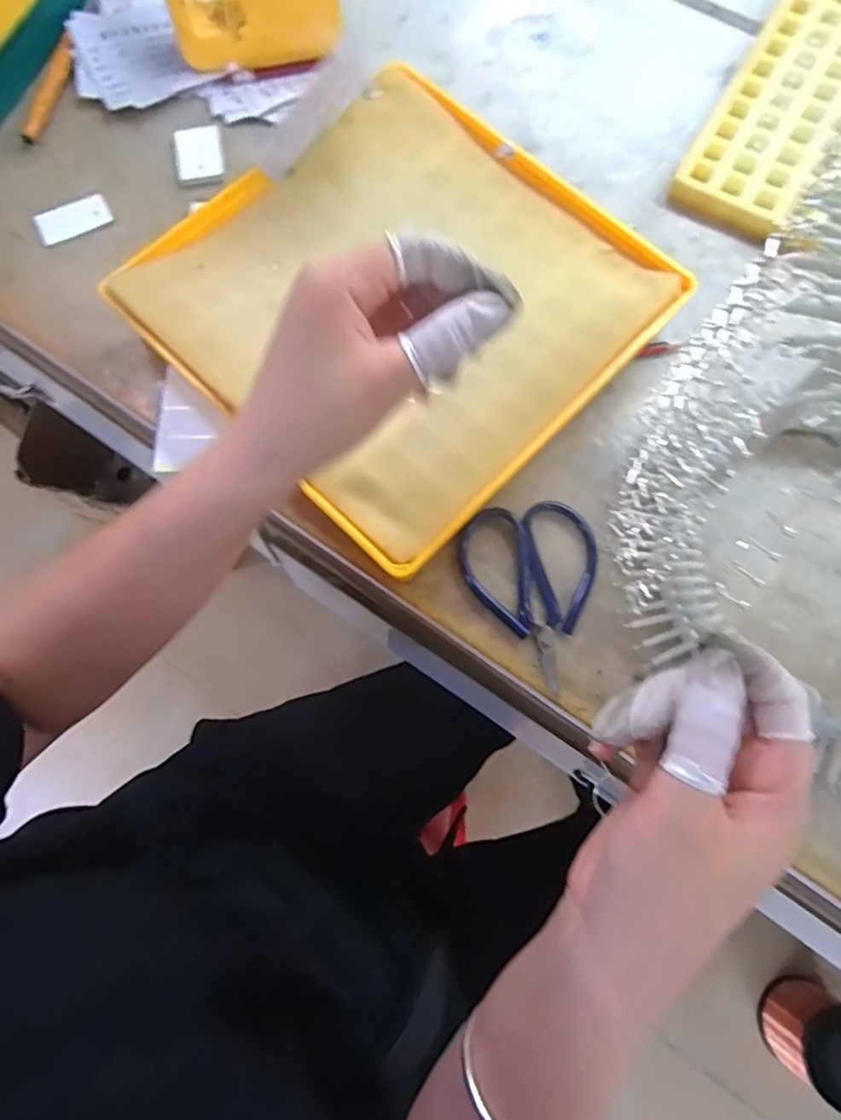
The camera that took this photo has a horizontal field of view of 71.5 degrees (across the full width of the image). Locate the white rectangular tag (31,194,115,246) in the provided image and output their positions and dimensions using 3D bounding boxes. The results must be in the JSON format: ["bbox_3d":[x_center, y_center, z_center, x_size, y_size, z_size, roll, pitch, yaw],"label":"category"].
[{"bbox_3d":[-0.254,-0.250,0.425,0.053,0.005,0.023,-30,75,-9],"label":"white rectangular tag"}]

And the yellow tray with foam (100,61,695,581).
[{"bbox_3d":[-0.009,-0.171,0.387,0.274,0.046,0.281,43,77,12],"label":"yellow tray with foam"}]

